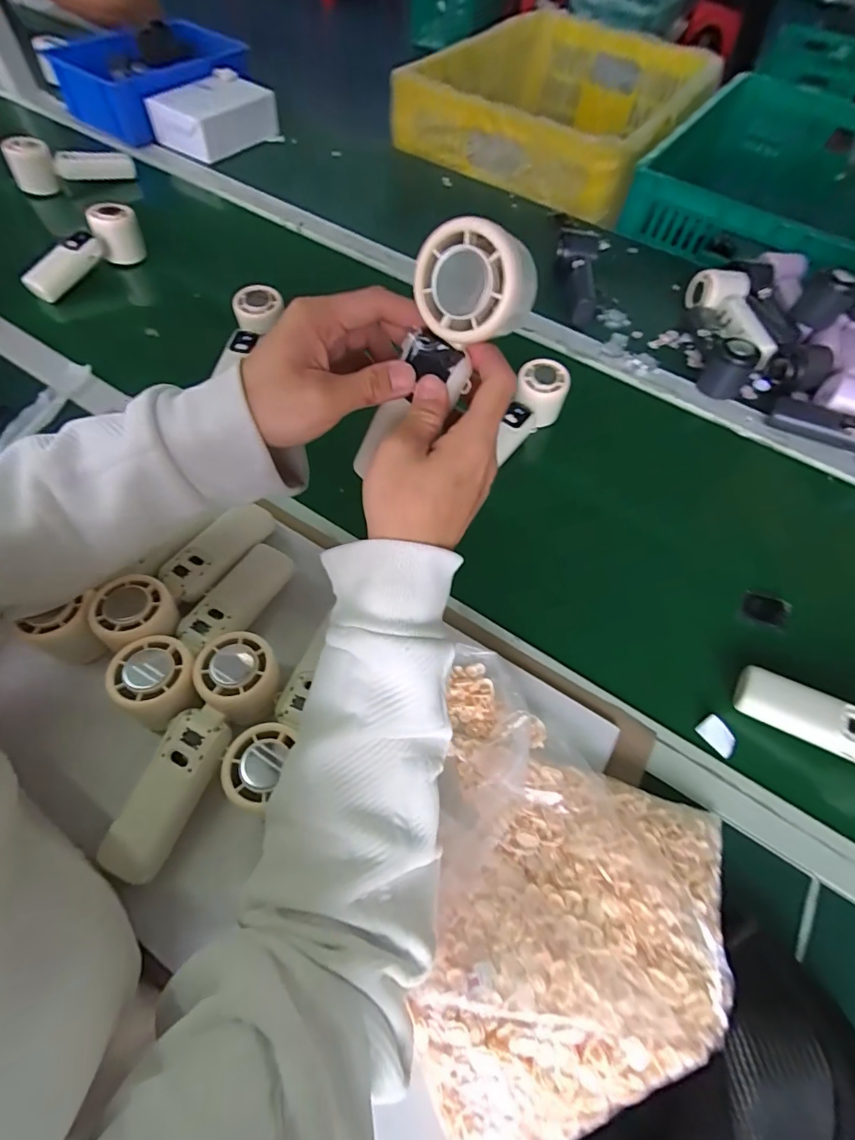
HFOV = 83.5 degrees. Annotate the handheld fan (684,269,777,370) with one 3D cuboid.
[{"bbox_3d":[0.422,-0.345,0.661,0.070,0.050,0.169,-9,62,-8],"label":"handheld fan"}]

